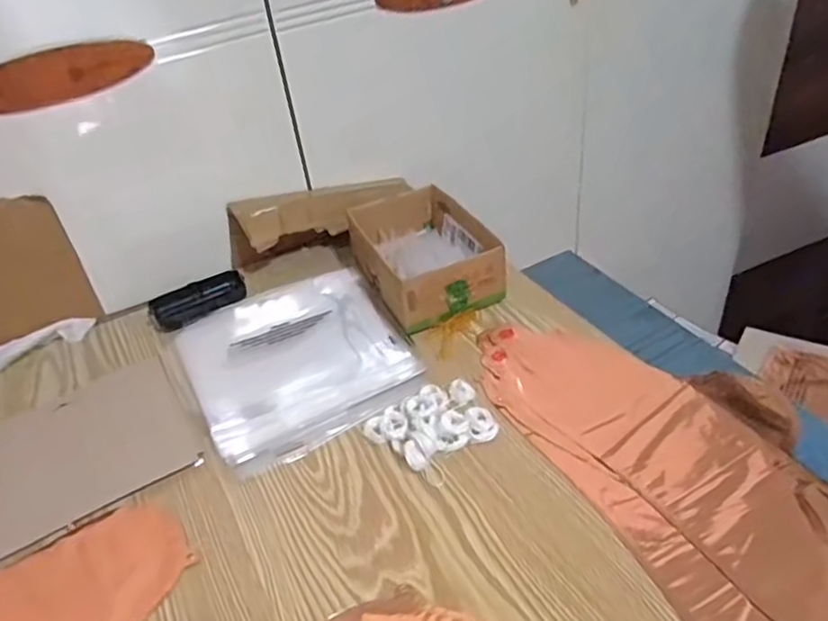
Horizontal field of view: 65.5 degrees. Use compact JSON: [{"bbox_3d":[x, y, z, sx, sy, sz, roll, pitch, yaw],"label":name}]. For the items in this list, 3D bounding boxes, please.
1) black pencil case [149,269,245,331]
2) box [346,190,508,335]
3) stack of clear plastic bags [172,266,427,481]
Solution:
[{"bbox_3d":[-0.255,-0.013,0.764,0.110,0.032,0.033,-19,41,-14],"label":"black pencil case"},{"bbox_3d":[0.011,-0.066,0.745,0.134,0.062,0.188,-21,41,-17],"label":"box"},{"bbox_3d":[-0.119,0.047,0.670,0.213,0.017,0.229,-23,42,-18],"label":"stack of clear plastic bags"}]

